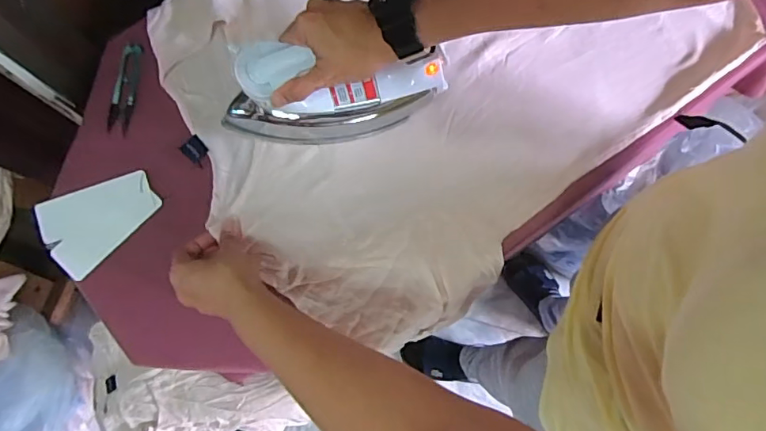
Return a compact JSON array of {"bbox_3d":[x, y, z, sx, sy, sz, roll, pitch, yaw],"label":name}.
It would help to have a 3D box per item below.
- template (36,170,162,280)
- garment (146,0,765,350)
[{"bbox_3d":[-0.303,0.002,0.532,0.119,0.004,0.084,-32,88,-7],"label":"template"},{"bbox_3d":[0.081,-0.190,0.574,0.661,0.056,0.462,-36,80,-8],"label":"garment"}]

